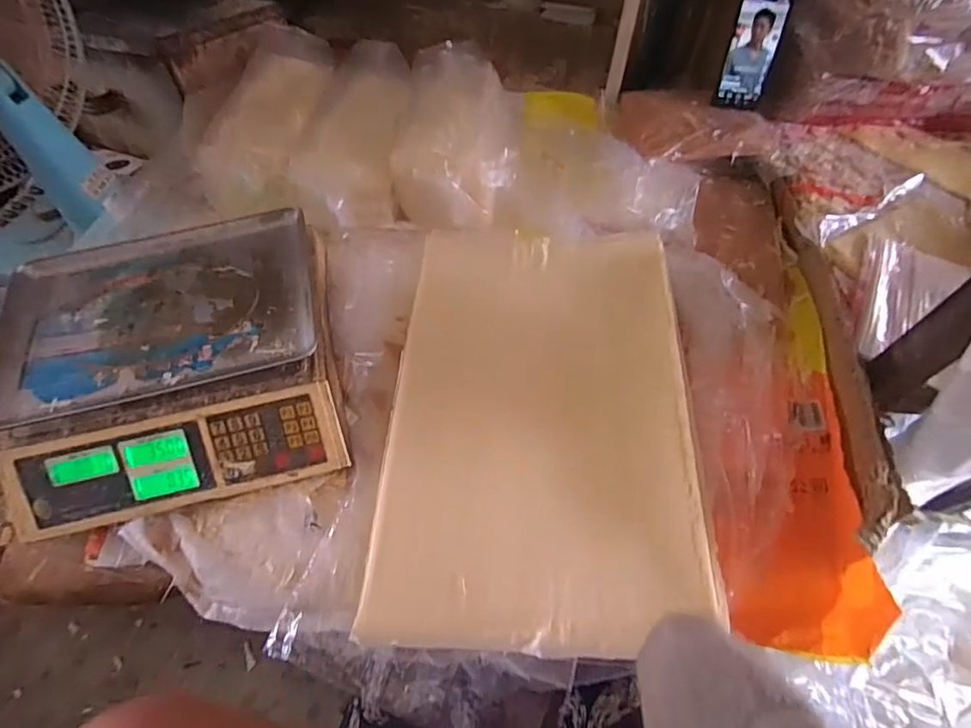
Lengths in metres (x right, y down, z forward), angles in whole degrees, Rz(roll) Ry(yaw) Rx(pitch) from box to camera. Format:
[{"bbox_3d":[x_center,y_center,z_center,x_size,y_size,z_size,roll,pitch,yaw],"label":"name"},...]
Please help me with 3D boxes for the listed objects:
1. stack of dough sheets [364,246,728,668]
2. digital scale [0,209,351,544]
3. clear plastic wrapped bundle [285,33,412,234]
[{"bbox_3d":[0.064,0.038,0.577,0.332,0.019,0.511,3,59,2],"label":"stack of dough sheets"},{"bbox_3d":[-0.350,-0.009,0.563,0.342,0.088,0.320,-12,59,-7],"label":"digital scale"},{"bbox_3d":[-0.185,-0.334,0.732,0.158,0.110,0.304,1,59,1],"label":"clear plastic wrapped bundle"}]

